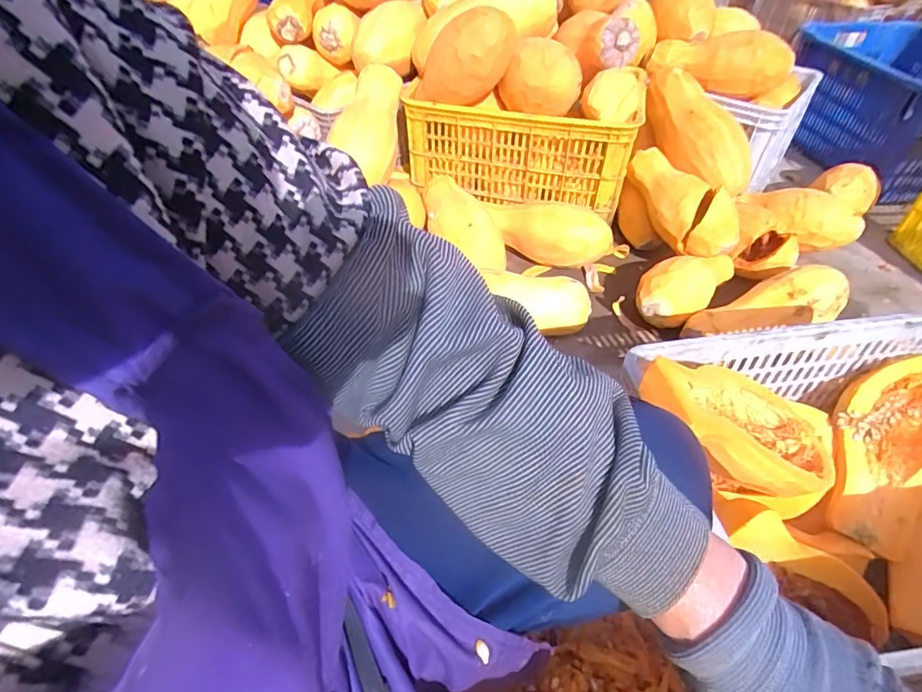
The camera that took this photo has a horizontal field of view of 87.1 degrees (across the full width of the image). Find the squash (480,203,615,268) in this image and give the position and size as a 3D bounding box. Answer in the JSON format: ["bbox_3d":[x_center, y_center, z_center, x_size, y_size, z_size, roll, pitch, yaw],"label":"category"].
[{"bbox_3d":[0.184,-0.251,1.074,0.288,0.119,0.108,15,48,15],"label":"squash"}]

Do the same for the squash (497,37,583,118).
[{"bbox_3d":[0.162,-0.558,1.002,0.168,0.117,0.128,-1,46,-1],"label":"squash"}]

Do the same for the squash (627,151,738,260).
[{"bbox_3d":[0.463,-0.307,1.011,0.118,0.114,0.276,-37,81,-30],"label":"squash"}]

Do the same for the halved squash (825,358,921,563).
[{"bbox_3d":[0.565,0.127,0.638,0.261,0.108,0.143,-34,55,-28],"label":"halved squash"}]

